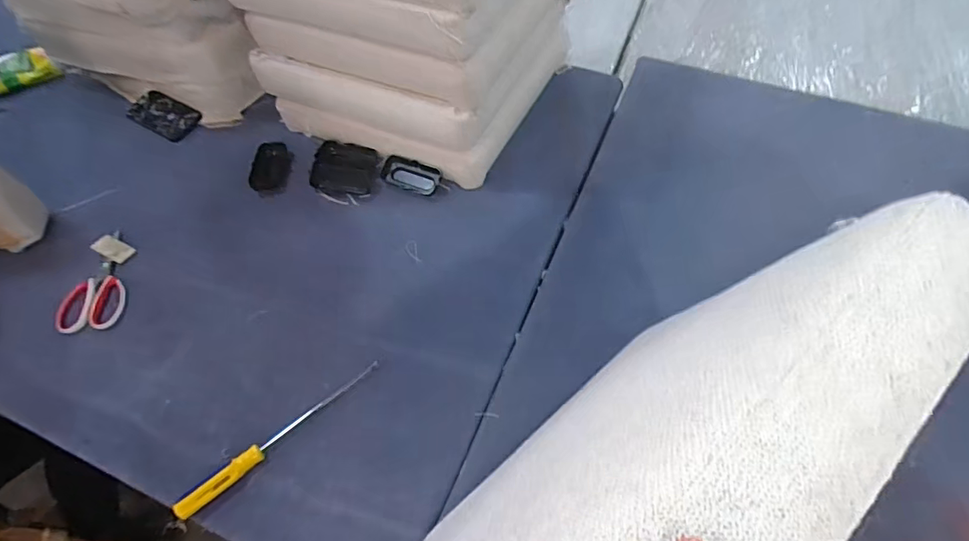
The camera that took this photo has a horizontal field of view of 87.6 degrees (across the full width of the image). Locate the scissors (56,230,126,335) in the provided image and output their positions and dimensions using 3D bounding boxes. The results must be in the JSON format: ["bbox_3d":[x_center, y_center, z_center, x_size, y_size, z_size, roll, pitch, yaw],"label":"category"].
[{"bbox_3d":[-0.632,0.008,0.844,0.104,0.015,0.196,0,59,5],"label":"scissors"}]

